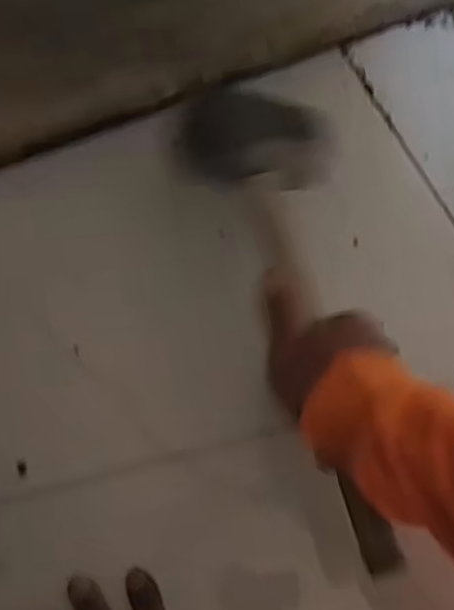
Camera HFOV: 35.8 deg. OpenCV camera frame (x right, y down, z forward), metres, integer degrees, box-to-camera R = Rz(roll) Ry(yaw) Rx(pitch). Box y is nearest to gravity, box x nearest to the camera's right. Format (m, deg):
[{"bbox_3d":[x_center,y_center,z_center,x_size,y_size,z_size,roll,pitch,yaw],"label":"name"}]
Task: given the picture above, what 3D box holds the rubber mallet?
[{"bbox_3d":[0.043,-0.012,0.431,0.092,0.061,0.333,-12,61,-4],"label":"rubber mallet"}]

